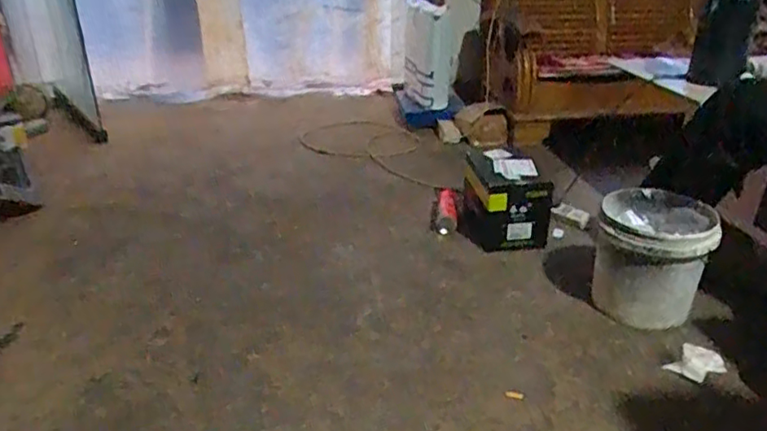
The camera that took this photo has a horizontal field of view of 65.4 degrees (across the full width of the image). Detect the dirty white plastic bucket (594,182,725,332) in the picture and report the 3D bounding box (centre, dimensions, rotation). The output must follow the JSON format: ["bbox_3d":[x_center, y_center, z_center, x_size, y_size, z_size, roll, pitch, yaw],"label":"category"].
[{"bbox_3d":[0.630,0.093,1.415,0.244,0.228,0.241,10,29,19],"label":"dirty white plastic bucket"}]

